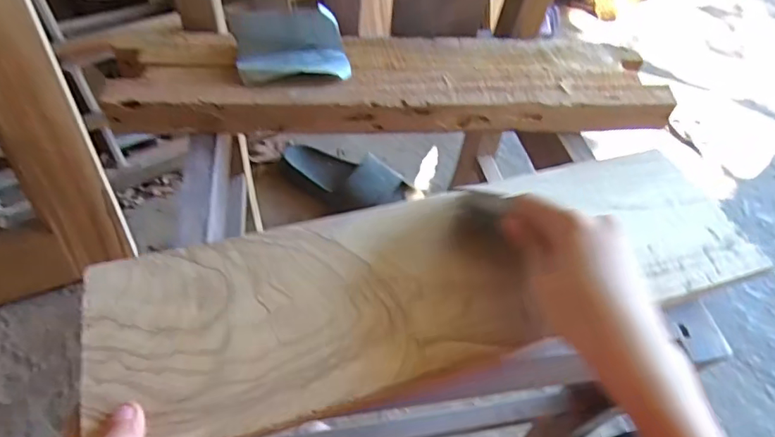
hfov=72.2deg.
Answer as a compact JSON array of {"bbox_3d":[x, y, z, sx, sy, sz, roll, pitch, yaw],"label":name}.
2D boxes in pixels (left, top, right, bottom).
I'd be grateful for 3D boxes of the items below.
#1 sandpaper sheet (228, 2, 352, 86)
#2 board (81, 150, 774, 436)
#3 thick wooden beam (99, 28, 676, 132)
[{"bbox_3d":[-0.079,-0.146,0.435,0.094,0.040,0.062,-6,54,-10],"label":"sandpaper sheet"},{"bbox_3d":[0.041,0.034,0.356,0.440,0.025,0.131,-13,55,-16],"label":"board"},{"bbox_3d":[0.010,-0.123,0.470,0.465,0.032,0.104,0,51,-7],"label":"thick wooden beam"}]

